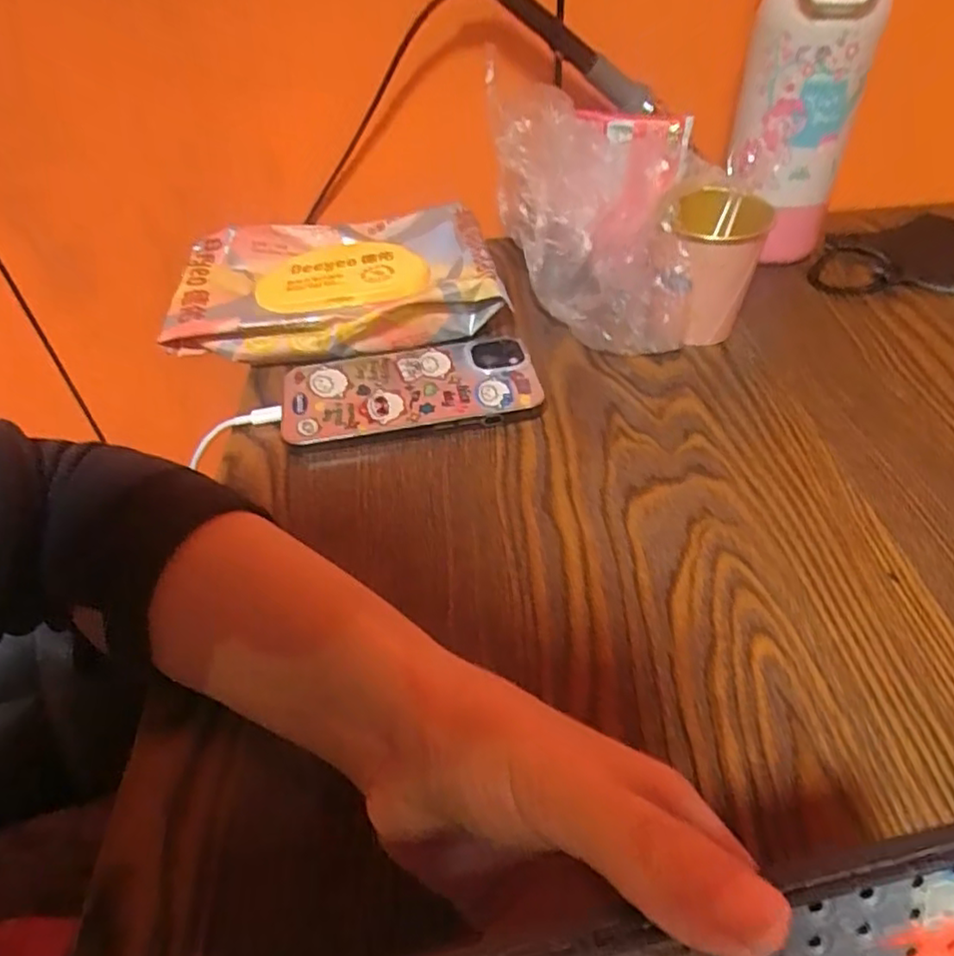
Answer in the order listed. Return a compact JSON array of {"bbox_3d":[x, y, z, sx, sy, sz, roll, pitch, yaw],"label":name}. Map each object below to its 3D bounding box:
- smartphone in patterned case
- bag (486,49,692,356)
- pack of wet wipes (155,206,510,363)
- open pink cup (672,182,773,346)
[{"bbox_3d":[-0.040,-0.051,0.391,0.146,0.016,0.074,-8,44,-2],"label":"smartphone in patterned case"},{"bbox_3d":[0.069,-0.160,0.418,0.122,0.126,0.135,4,45,10],"label":"bag"},{"bbox_3d":[-0.088,-0.130,0.446,0.213,0.044,0.138,2,45,9],"label":"pack of wet wipes"},{"bbox_3d":[0.139,-0.123,0.398,0.059,0.082,0.063,6,46,13],"label":"open pink cup"}]

